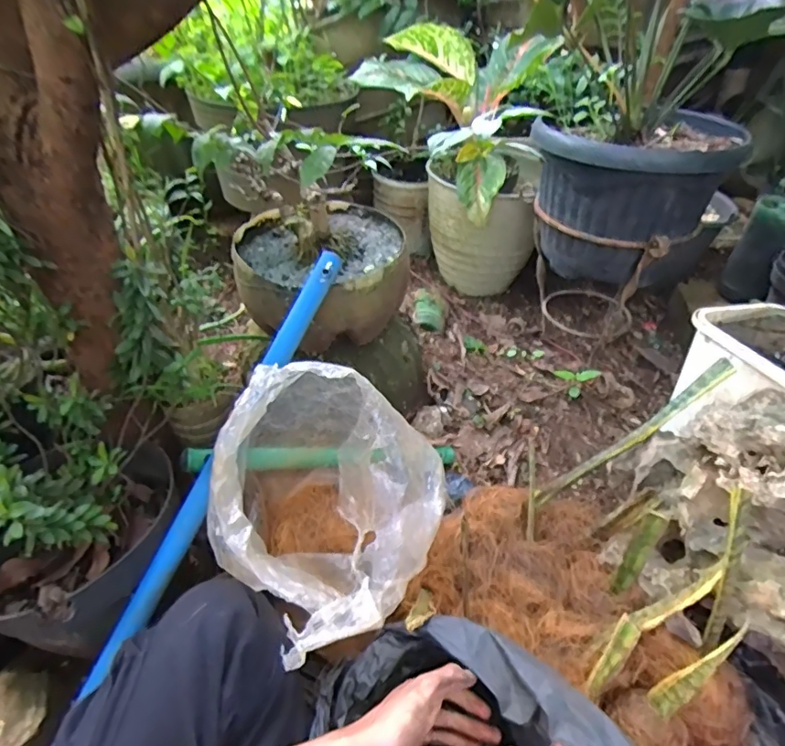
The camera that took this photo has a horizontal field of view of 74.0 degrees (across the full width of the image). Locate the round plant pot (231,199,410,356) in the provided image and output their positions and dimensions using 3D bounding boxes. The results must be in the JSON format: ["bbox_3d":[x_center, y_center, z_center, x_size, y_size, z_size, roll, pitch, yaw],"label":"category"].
[{"bbox_3d":[-0.096,-0.143,0.737,0.230,0.110,0.217,0,40,0],"label":"round plant pot"}]

